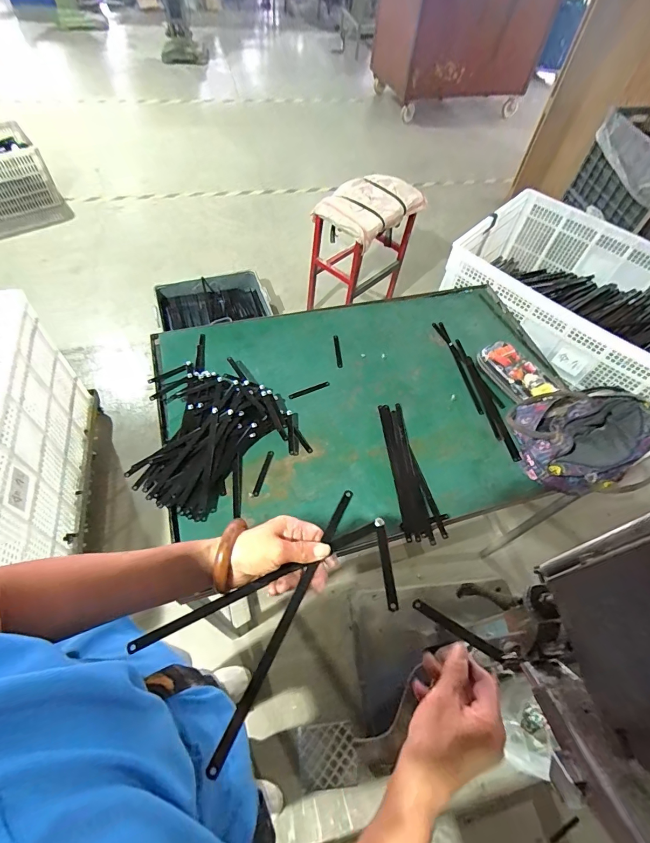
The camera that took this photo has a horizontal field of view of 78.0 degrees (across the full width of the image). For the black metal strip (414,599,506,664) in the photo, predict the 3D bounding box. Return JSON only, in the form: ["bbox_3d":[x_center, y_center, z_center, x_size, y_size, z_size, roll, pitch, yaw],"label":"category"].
[{"bbox_3d":[0.142,0.224,0.432,0.099,0.006,0.011,26,67,22],"label":"black metal strip"}]

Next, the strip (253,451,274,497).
[{"bbox_3d":[-0.123,0.104,0.804,0.013,0.004,0.100,21,60,-7],"label":"strip"}]

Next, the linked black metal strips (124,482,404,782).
[{"bbox_3d":[-0.040,0.203,0.425,0.284,0.018,0.138,-31,62,-20],"label":"linked black metal strips"}]

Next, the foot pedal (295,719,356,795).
[{"bbox_3d":[0.006,0.882,1.066,0.150,0.025,0.127,-13,59,3],"label":"foot pedal"}]

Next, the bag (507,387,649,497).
[{"bbox_3d":[0.494,0.031,0.809,0.233,0.143,0.174,6,54,0],"label":"bag"}]

